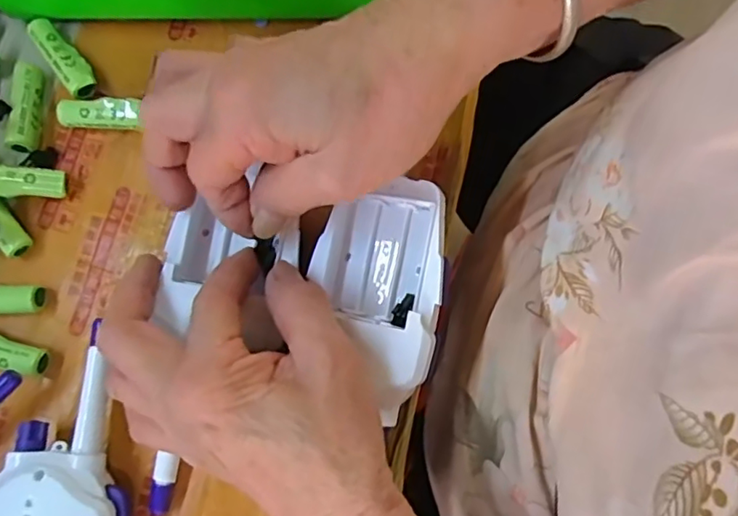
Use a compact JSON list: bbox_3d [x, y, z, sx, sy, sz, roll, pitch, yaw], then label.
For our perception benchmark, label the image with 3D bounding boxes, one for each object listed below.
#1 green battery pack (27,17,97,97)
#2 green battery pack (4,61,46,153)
[{"bbox_3d":[-0.168,-0.110,0.320,0.016,0.013,0.051,-36,79,-6],"label":"green battery pack"},{"bbox_3d":[-0.184,-0.081,0.312,0.013,0.013,0.051,-5,78,0],"label":"green battery pack"}]

